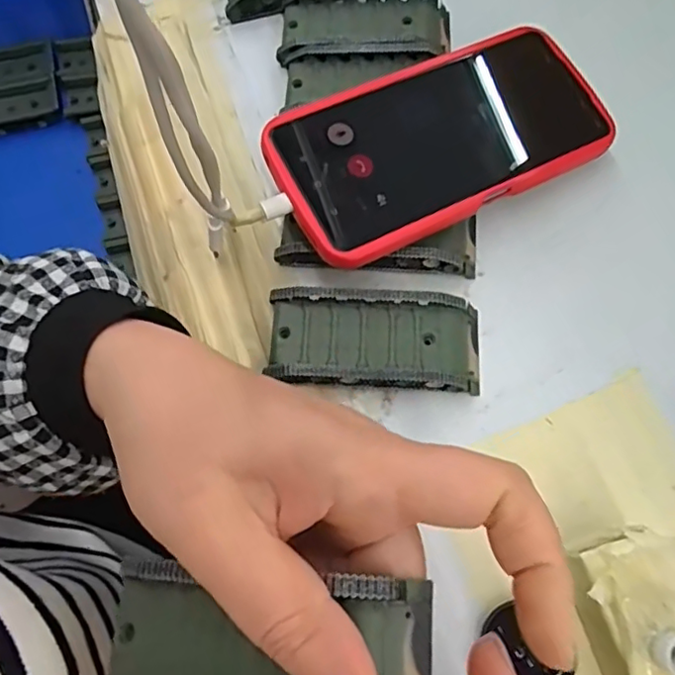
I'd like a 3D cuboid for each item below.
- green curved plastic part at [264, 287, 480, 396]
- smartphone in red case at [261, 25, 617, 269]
[{"bbox_3d":[0.018,0.002,0.276,0.094,0.019,0.044,3,70,3],"label":"green curved plastic part"},{"bbox_3d":[0.051,-0.098,0.290,0.163,0.010,0.081,-26,76,-14],"label":"smartphone in red case"}]

